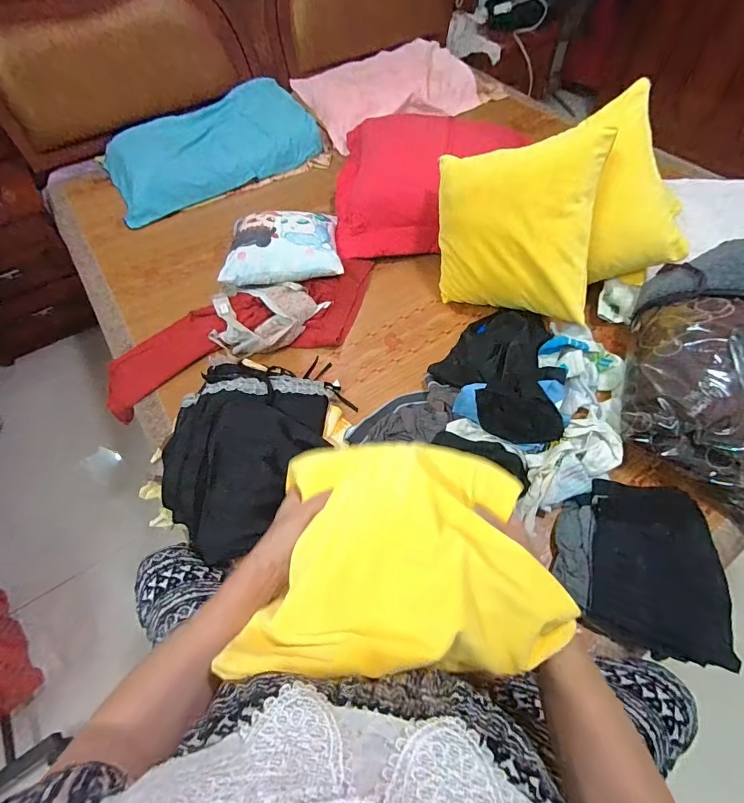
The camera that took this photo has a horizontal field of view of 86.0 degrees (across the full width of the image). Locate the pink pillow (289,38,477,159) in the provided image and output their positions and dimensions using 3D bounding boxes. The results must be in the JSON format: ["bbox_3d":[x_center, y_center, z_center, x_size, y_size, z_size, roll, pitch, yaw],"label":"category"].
[{"bbox_3d":[0.055,-1.178,1.510,0.637,0.129,0.403,-27,60,-13],"label":"pink pillow"}]

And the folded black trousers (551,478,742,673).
[{"bbox_3d":[0.422,0.257,0.629,0.236,0.034,0.238,7,76,11],"label":"folded black trousers"}]

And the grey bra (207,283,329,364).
[{"bbox_3d":[-0.244,-0.195,0.941,0.259,0.048,0.184,-4,57,0],"label":"grey bra"}]

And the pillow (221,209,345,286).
[{"bbox_3d":[-0.226,-0.400,1.022,0.278,0.079,0.229,-5,57,0],"label":"pillow"}]

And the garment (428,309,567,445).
[{"bbox_3d":[0.261,-0.079,0.811,0.244,0.083,0.332,13,59,11],"label":"garment"}]

